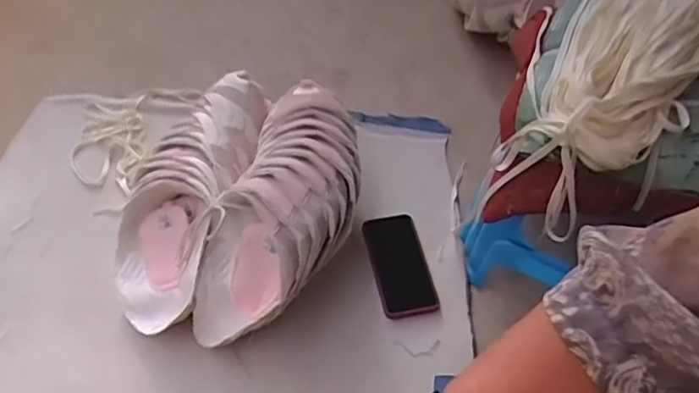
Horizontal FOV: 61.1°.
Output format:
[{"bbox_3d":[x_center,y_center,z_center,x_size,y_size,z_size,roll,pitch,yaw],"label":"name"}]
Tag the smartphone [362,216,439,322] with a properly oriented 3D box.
[{"bbox_3d":[0.076,0.101,0.898,0.084,0.012,0.162,-10,64,-10],"label":"smartphone"}]

